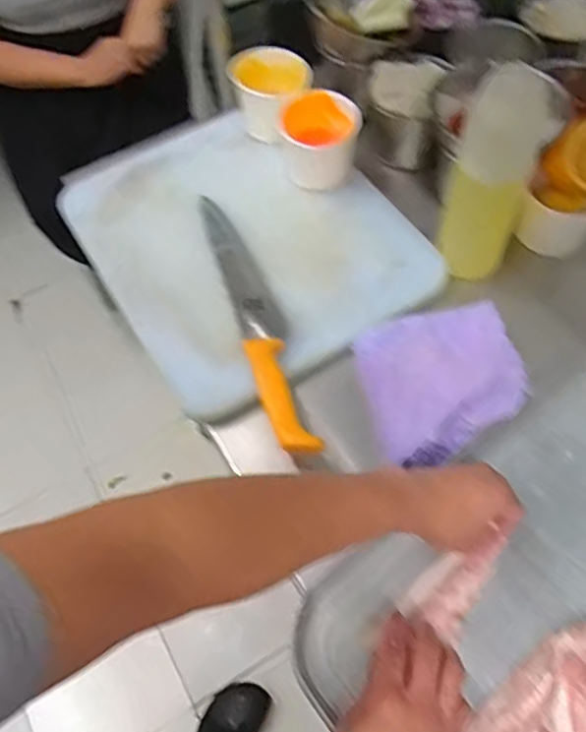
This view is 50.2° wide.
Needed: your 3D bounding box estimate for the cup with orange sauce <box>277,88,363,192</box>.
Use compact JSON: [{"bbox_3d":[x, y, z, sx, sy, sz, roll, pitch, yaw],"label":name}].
[{"bbox_3d":[0.031,-0.275,0.752,0.089,0.079,0.094,-13,60,-5],"label":"cup with orange sauce"}]

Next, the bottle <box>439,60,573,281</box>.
[{"bbox_3d":[0.199,-0.178,0.617,0.074,0.223,0.057,22,63,14],"label":"bottle"}]

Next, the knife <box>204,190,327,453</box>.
[{"bbox_3d":[-0.039,-0.062,0.668,0.050,0.028,0.345,-15,60,-6],"label":"knife"}]

